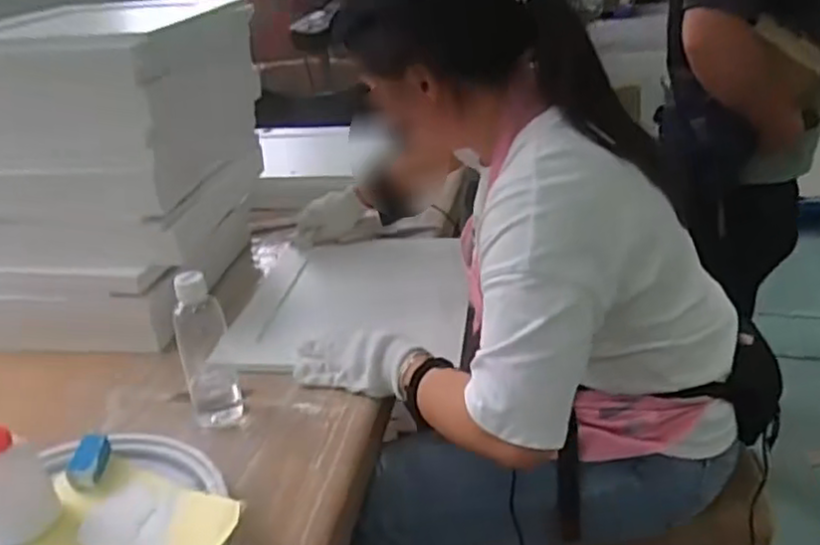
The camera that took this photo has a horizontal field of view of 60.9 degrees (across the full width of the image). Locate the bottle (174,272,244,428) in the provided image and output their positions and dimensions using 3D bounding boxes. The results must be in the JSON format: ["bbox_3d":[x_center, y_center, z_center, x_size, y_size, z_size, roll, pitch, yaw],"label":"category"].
[{"bbox_3d":[-0.234,0.089,0.798,0.056,0.188,0.041,-15,29,-18],"label":"bottle"}]

